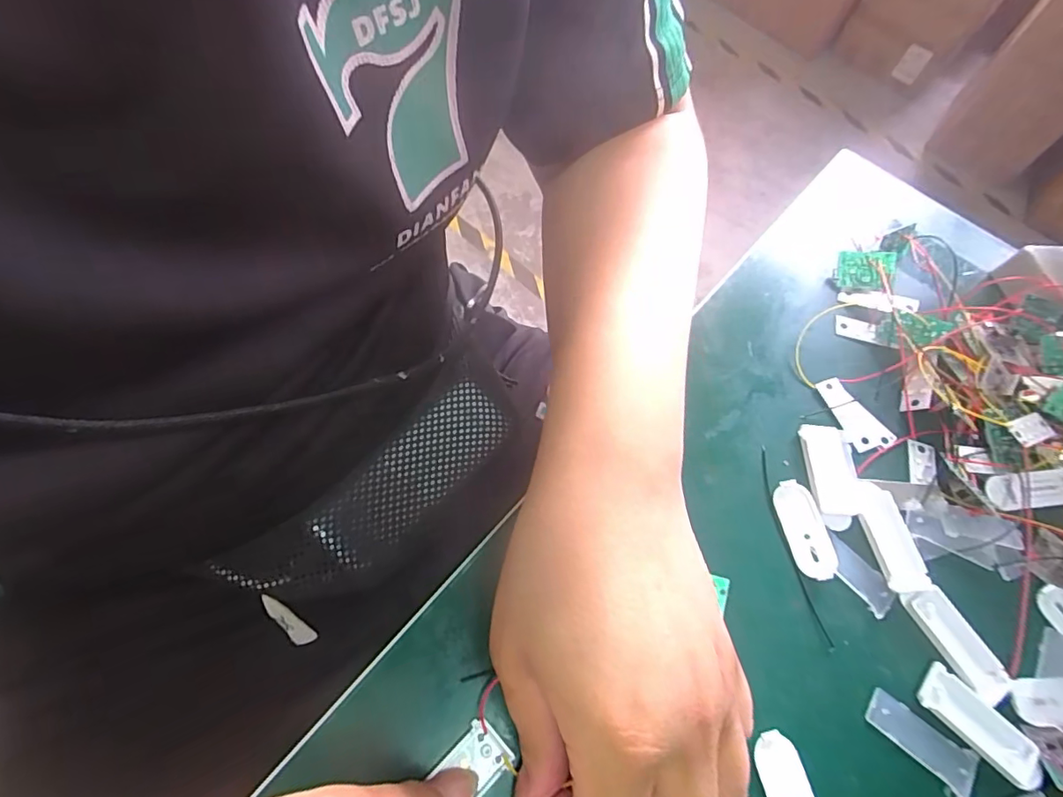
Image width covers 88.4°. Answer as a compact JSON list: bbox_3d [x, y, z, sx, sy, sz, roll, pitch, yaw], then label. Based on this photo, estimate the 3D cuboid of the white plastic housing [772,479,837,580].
[{"bbox_3d":[0.143,0.068,0.285,0.020,0.008,0.050,-8,64,-13],"label":"white plastic housing"}]

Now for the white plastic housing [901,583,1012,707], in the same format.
[{"bbox_3d":[0.207,0.118,0.265,0.022,0.006,0.056,-24,69,-19],"label":"white plastic housing"}]

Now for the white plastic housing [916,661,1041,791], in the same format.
[{"bbox_3d":[0.207,0.150,0.250,0.056,0.004,0.022,40,64,12],"label":"white plastic housing"}]

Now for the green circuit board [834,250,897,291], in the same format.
[{"bbox_3d":[0.225,-0.087,0.371,0.034,0.005,0.027,12,85,29],"label":"green circuit board"}]

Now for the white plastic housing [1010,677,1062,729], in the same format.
[{"bbox_3d":[0.254,0.145,0.261,0.051,0.006,0.021,3,62,-7],"label":"white plastic housing"}]

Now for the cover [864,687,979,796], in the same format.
[{"bbox_3d":[0.175,0.154,0.245,0.048,0.004,0.020,34,63,10],"label":"cover"}]

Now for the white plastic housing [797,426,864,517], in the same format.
[{"bbox_3d":[0.166,0.038,0.303,0.027,0.005,0.051,7,62,-5],"label":"white plastic housing"}]

